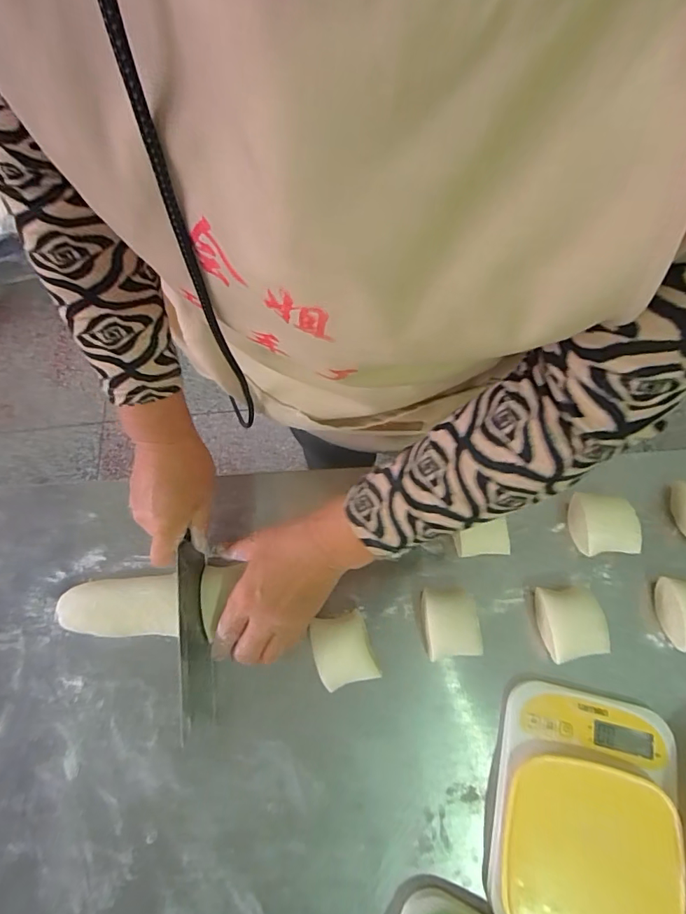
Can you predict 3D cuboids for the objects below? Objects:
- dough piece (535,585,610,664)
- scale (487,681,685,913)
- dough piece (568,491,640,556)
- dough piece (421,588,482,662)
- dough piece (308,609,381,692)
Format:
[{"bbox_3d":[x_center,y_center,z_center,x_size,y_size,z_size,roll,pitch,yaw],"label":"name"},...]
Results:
[{"bbox_3d":[0.225,0.164,0.469,0.055,0.041,0.070,-4,71,1],"label":"dough piece"},{"bbox_3d":[0.215,0.312,0.415,0.153,0.041,0.194,11,72,7],"label":"scale"},{"bbox_3d":[0.272,0.070,0.498,0.058,0.042,0.066,-3,71,2],"label":"dough piece"},{"bbox_3d":[0.107,0.166,0.472,0.053,0.039,0.065,-2,71,2],"label":"dough piece"},{"bbox_3d":[0.000,0.190,0.472,0.054,0.034,0.063,-16,71,-3],"label":"dough piece"}]

